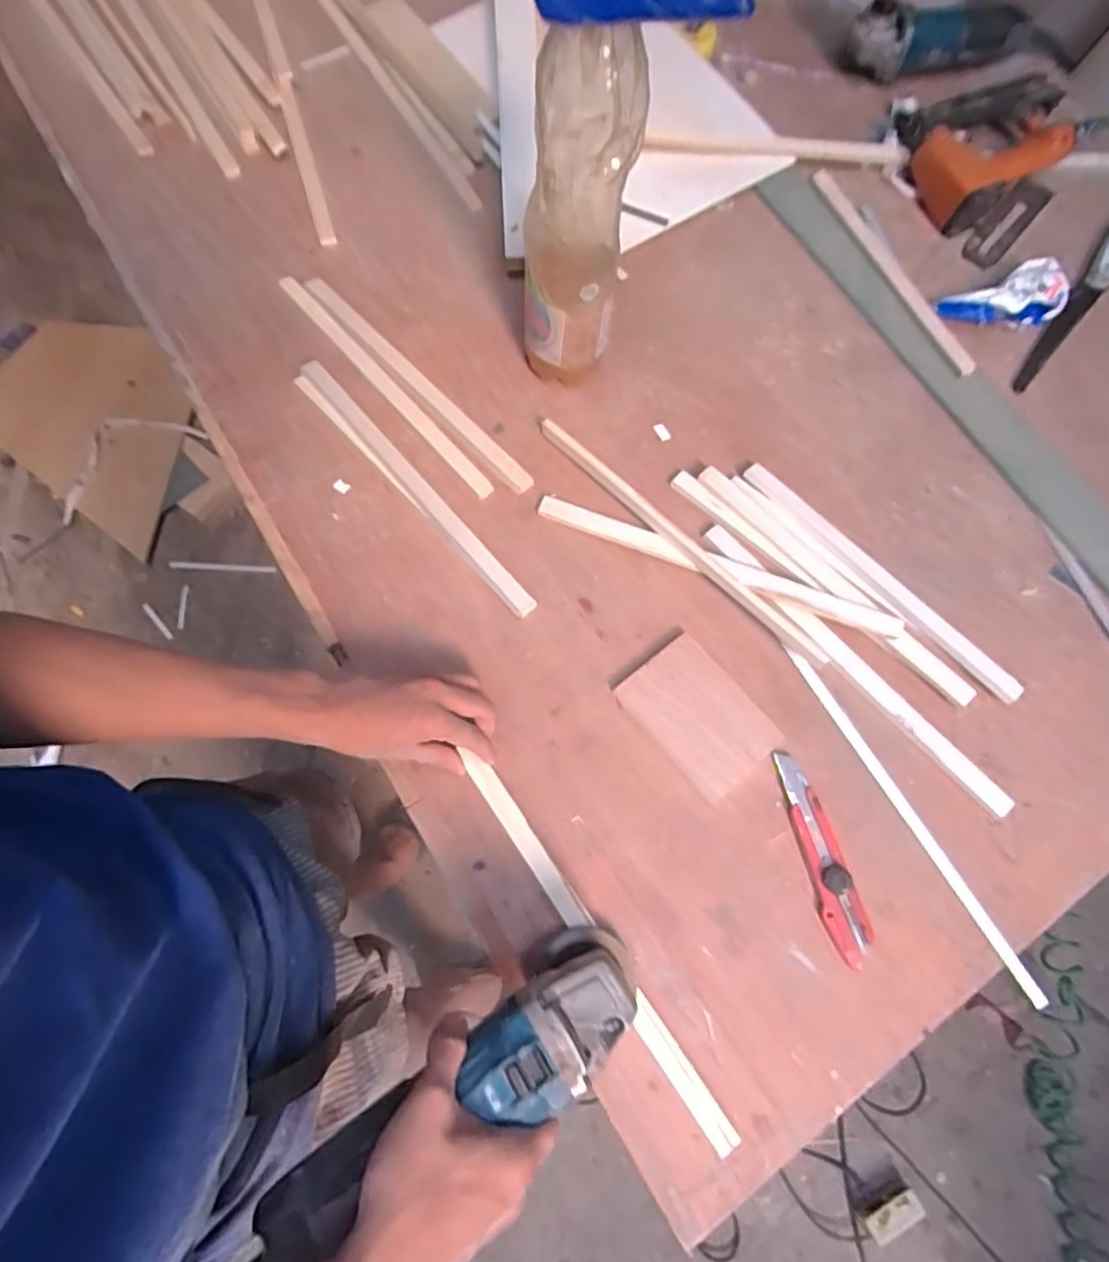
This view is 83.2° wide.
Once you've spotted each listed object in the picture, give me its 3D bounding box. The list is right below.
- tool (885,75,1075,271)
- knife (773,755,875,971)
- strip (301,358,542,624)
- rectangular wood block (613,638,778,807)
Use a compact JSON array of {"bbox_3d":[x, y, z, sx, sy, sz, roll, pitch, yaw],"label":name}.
[{"bbox_3d":[0.510,-0.587,0.756,0.214,0.059,0.223,35,74,9],"label":"tool"},{"bbox_3d":[0.218,0.182,0.511,0.033,0.016,0.162,-14,73,-7],"label":"knife"},{"bbox_3d":[-0.139,-0.149,0.629,0.026,0.015,0.362,-40,77,-14],"label":"strip"},{"bbox_3d":[0.128,0.075,0.554,0.091,0.007,0.127,-39,77,-13],"label":"rectangular wood block"}]

